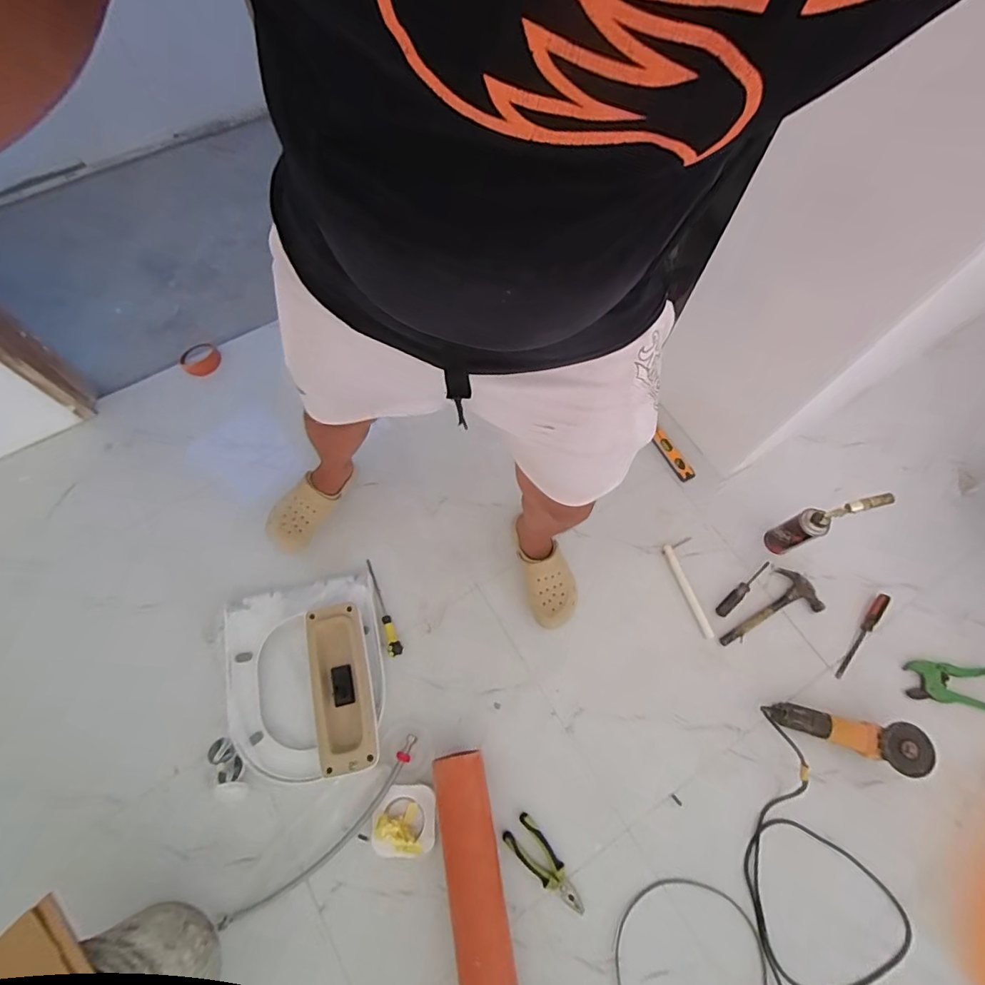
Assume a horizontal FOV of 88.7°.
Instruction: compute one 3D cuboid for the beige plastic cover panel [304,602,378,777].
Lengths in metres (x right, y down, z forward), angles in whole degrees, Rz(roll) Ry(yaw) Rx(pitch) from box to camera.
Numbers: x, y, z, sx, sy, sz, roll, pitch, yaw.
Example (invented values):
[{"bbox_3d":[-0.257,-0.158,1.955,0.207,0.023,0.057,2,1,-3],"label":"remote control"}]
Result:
[{"bbox_3d":[-0.332,0.418,1.094,0.127,0.034,0.341,-13,69,-6],"label":"beige plastic cover panel"}]

